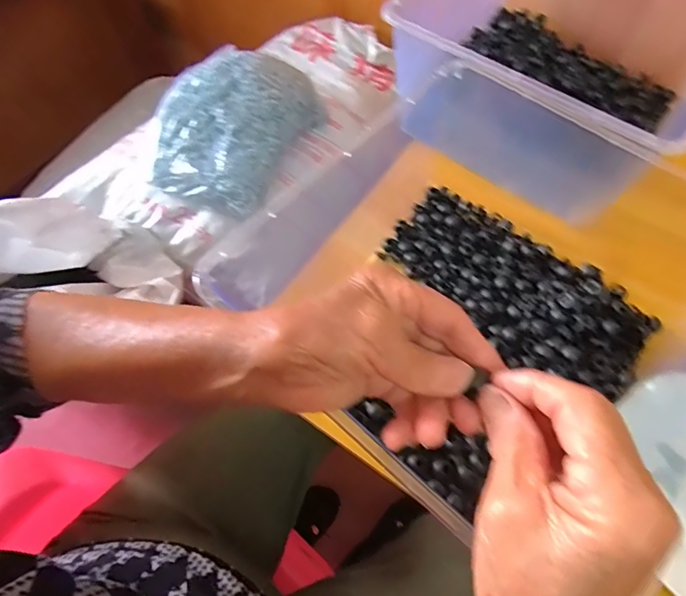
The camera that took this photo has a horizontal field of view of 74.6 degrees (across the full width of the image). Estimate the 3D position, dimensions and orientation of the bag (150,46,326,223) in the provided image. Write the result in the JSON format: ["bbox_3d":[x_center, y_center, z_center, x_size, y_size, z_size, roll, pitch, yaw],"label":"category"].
[{"bbox_3d":[-0.141,-0.222,0.585,0.167,0.071,0.222,22,66,11],"label":"bag"}]

